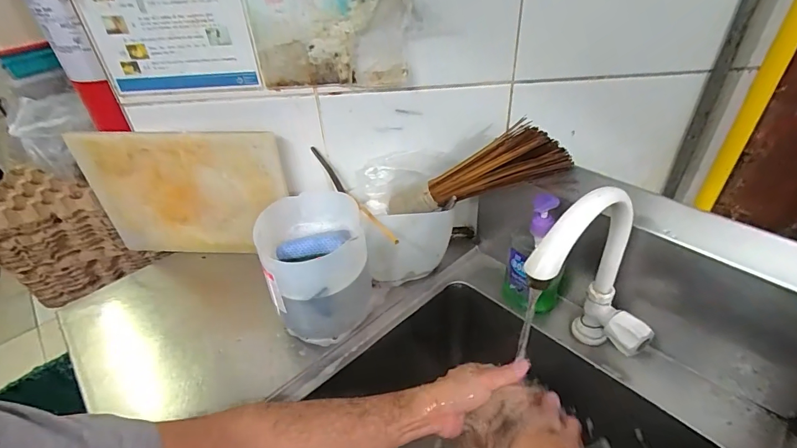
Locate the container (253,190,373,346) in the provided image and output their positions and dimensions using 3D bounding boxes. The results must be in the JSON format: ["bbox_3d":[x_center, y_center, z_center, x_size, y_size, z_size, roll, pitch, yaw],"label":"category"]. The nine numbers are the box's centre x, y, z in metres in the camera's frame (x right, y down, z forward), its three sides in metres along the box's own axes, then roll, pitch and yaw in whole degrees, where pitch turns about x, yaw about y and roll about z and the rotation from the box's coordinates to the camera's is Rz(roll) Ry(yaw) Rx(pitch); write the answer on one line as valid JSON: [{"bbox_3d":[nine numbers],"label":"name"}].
[{"bbox_3d":[-0.118,0.067,0.618,0.142,0.167,0.157,-3,38,0],"label":"container"}]

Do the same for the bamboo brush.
[{"bbox_3d":[0.105,-0.067,0.628,0.288,0.086,0.047,-20,28,32],"label":"bamboo brush"}]

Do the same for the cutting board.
[{"bbox_3d":[-0.362,-0.044,0.717,0.339,0.246,0.018,0,38,4],"label":"cutting board"}]

